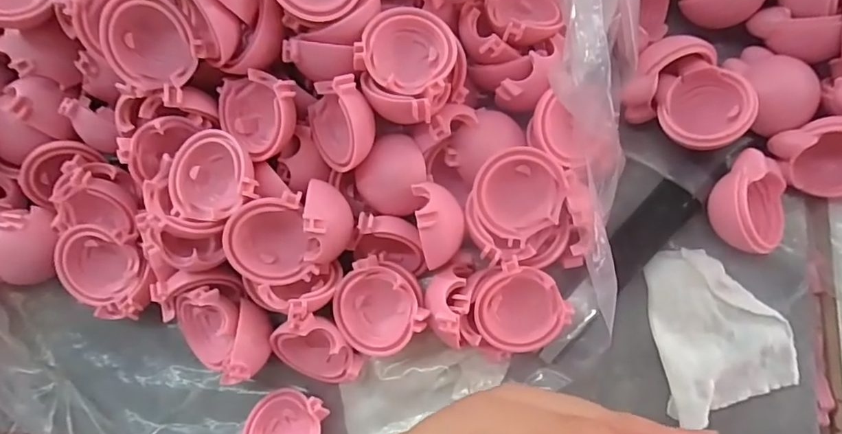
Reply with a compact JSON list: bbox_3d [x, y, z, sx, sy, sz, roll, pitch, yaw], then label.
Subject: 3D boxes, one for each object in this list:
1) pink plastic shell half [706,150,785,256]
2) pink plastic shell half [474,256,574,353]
[{"bbox_3d":[0.113,-0.005,0.175,0.026,0.016,0.033,-19,80,1],"label":"pink plastic shell half"},{"bbox_3d":[0.032,0.031,0.174,0.031,0.014,0.031,-2,99,-13],"label":"pink plastic shell half"}]

